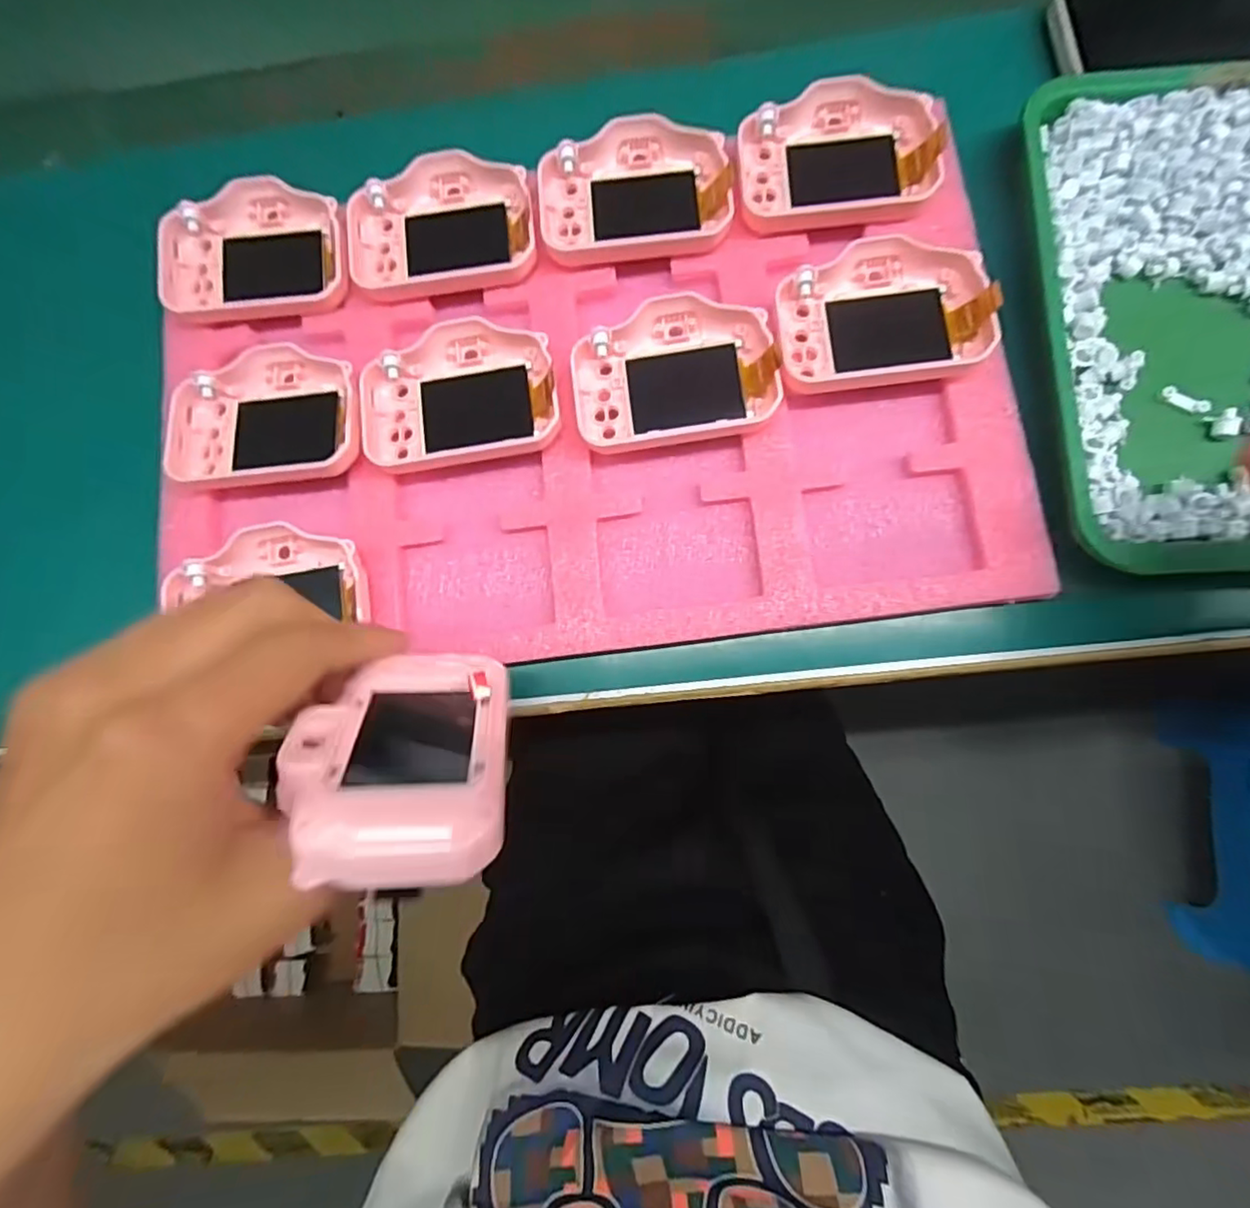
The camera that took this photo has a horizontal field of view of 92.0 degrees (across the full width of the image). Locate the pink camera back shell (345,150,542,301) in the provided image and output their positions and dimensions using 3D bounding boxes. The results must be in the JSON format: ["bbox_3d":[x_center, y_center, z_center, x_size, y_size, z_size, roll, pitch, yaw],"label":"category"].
[{"bbox_3d":[-0.083,-0.173,0.274,0.084,0.012,0.058,-7,81,4],"label":"pink camera back shell"}]

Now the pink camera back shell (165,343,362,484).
[{"bbox_3d":[-0.156,-0.083,0.266,0.085,0.017,0.060,-1,82,5],"label":"pink camera back shell"}]

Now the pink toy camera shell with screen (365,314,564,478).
[{"bbox_3d":[-0.072,-0.092,0.262,0.081,0.014,0.059,-6,81,4],"label":"pink toy camera shell with screen"}]

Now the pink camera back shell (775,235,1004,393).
[{"bbox_3d":[0.107,-0.120,0.250,0.080,0.015,0.059,-3,82,4],"label":"pink camera back shell"}]

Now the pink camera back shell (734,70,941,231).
[{"bbox_3d":[0.093,-0.197,0.263,0.081,0.011,0.060,0,82,5],"label":"pink camera back shell"}]

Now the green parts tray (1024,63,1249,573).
[{"bbox_3d":[0.252,-0.119,0.244,0.163,0.026,0.209,-2,82,5],"label":"green parts tray"}]

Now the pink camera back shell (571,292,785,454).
[{"bbox_3d":[0.020,-0.098,0.255,0.082,0.015,0.058,-8,81,4],"label":"pink camera back shell"}]

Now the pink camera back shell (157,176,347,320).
[{"bbox_3d":[-0.172,-0.164,0.279,0.083,0.014,0.059,-3,82,4],"label":"pink camera back shell"}]

